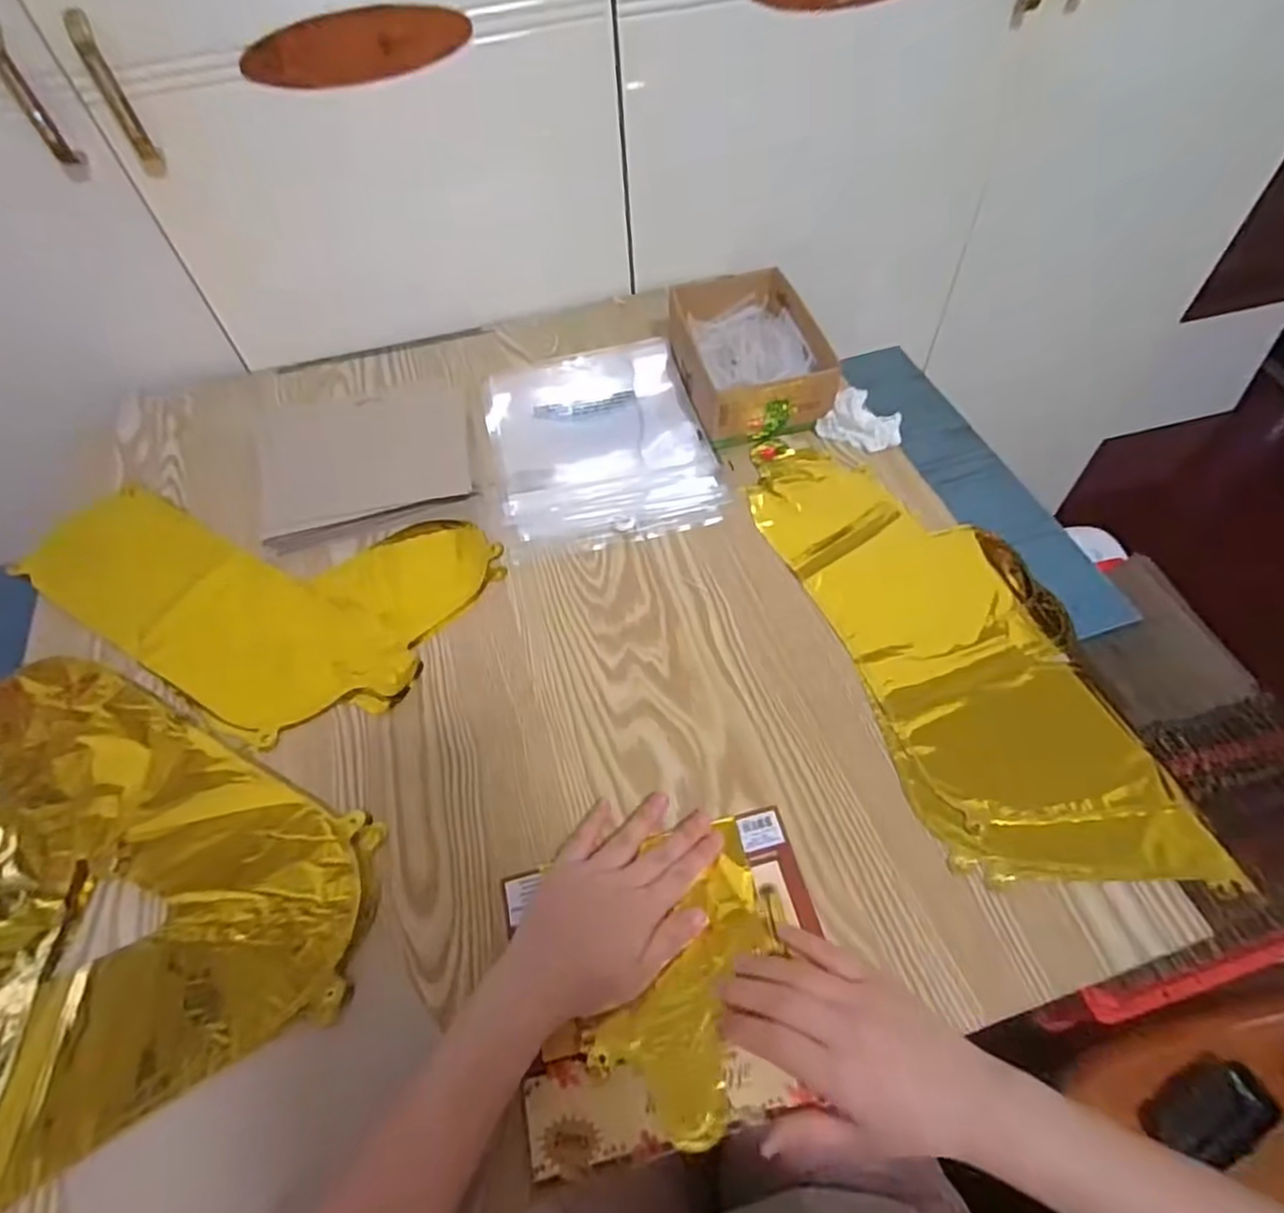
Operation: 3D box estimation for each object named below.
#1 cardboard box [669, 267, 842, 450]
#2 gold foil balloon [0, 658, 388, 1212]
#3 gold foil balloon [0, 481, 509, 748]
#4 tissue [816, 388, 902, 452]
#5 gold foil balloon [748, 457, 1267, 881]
[{"bbox_3d":[0.107,-0.254,0.704,0.137,0.065,0.192,-9,55,-3],"label":"cardboard box"},{"bbox_3d":[-0.352,0.154,0.474,0.274,0.018,0.346,-26,58,-15],"label":"gold foil balloon"},{"bbox_3d":[-0.337,-0.034,0.610,0.377,0.006,0.230,24,60,18],"label":"gold foil balloon"},{"bbox_3d":[0.211,-0.175,0.664,0.059,0.030,0.068,-32,59,-18],"label":"tissue"},{"bbox_3d":[0.243,0.017,0.549,0.185,0.022,0.415,-16,56,-8],"label":"gold foil balloon"}]

